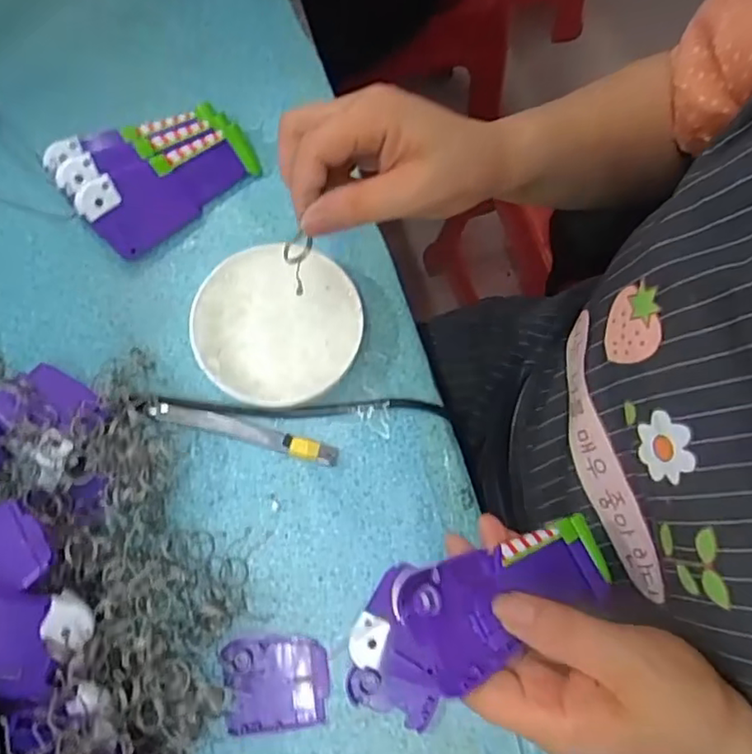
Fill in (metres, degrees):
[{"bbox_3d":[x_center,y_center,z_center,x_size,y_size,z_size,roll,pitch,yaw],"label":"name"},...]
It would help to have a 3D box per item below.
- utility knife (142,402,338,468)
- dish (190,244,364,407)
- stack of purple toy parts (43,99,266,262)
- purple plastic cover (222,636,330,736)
[{"bbox_3d":[-0.085,0.034,0.392,0.123,0.013,0.015,15,76,3],"label":"utility knife"},{"bbox_3d":[-0.064,-0.032,0.401,0.102,0.027,0.103,0,76,-1],"label":"dish"},{"bbox_3d":[-0.156,-0.151,0.427,0.120,0.038,0.094,-40,80,-10],"label":"stack of purple toy parts"},{"bbox_3d":[-0.058,0.179,0.359,0.058,0.007,0.049,-4,76,-2],"label":"purple plastic cover"}]

